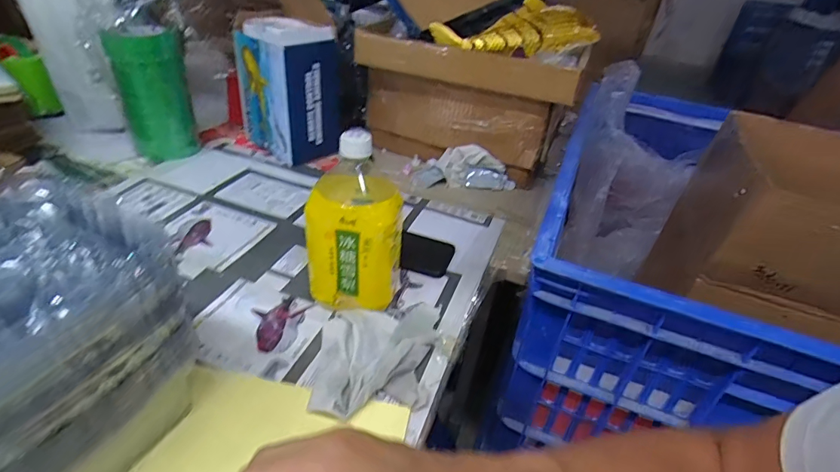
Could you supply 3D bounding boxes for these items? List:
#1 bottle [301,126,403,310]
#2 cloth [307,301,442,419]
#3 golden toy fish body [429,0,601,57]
[{"bbox_3d":[-0.070,-0.012,0.499,0.096,0.198,0.090,5,33,-3],"label":"bottle"},{"bbox_3d":[-0.040,0.111,0.466,0.117,0.038,0.158,6,33,-1],"label":"cloth"},{"bbox_3d":[0.163,-0.332,0.725,0.286,0.080,0.059,1,34,-9],"label":"golden toy fish body"}]

